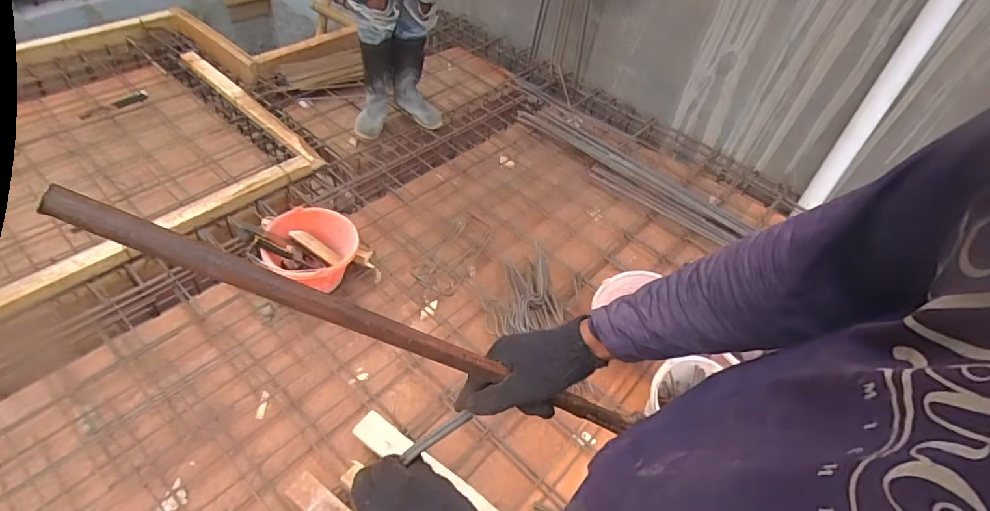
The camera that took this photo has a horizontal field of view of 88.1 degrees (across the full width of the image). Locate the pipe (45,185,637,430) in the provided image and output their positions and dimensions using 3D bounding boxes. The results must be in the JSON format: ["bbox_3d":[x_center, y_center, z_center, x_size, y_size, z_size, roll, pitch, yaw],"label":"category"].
[{"bbox_3d":[-0.062,0.083,0.464,0.570,0.017,0.018,29,39,-32],"label":"pipe"}]

